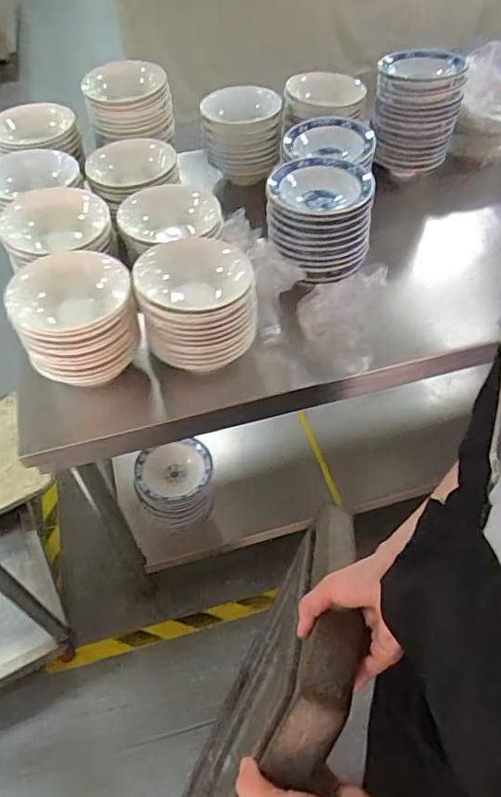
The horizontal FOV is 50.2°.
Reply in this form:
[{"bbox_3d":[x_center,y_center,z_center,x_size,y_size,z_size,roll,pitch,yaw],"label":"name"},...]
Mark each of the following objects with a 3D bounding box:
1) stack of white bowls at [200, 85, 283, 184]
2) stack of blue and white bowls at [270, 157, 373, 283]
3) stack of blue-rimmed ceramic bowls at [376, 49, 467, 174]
[{"bbox_3d":[-0.014,-0.580,1.186,0.184,0.151,0.152,-5,52,-2],"label":"stack of white bowls"},{"bbox_3d":[0.117,-0.312,0.932,0.176,0.117,0.191,-2,52,1],"label":"stack of blue and white bowls"},{"bbox_3d":[0.364,-0.628,1.184,0.182,0.202,0.181,11,53,10],"label":"stack of blue-rimmed ceramic bowls"}]

